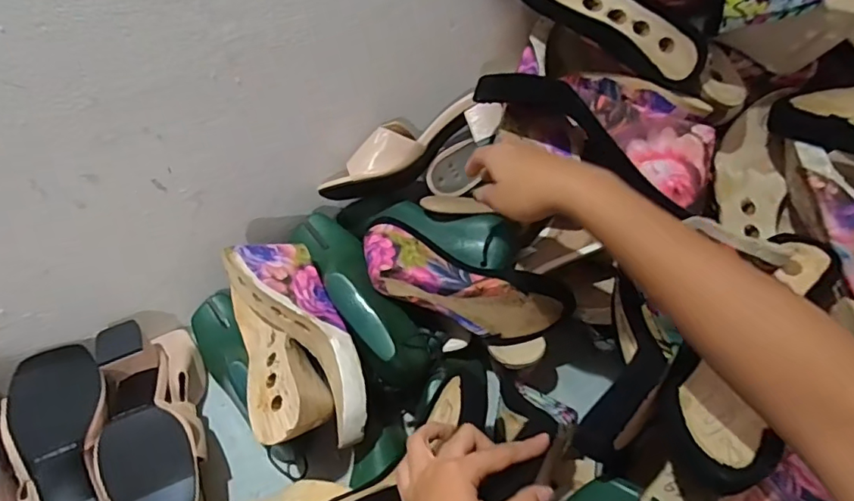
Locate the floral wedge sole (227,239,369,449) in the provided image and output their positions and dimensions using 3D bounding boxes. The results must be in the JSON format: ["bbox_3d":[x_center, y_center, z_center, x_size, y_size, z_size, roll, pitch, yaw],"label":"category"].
[{"bbox_3d":[-0.133,0.095,0.526,0.106,0.099,0.205,-18,52,-12],"label":"floral wedge sole"}]

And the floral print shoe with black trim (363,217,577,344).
[{"bbox_3d":[0.041,0.034,0.558,0.229,0.069,0.085,20,52,-6],"label":"floral print shoe with black trim"}]

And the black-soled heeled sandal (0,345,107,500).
[{"bbox_3d":[-0.368,0.210,0.543,0.093,0.080,0.249,-23,54,-16],"label":"black-soled heeled sandal"}]

